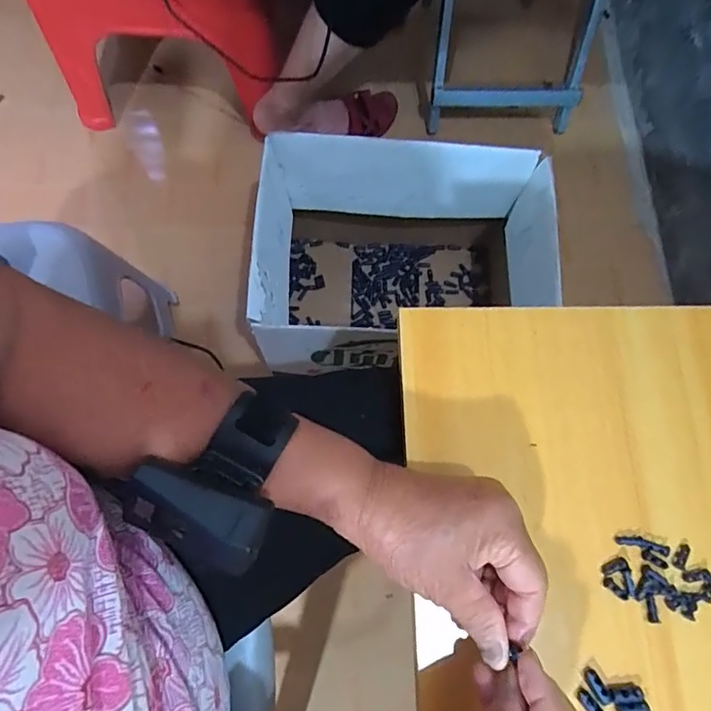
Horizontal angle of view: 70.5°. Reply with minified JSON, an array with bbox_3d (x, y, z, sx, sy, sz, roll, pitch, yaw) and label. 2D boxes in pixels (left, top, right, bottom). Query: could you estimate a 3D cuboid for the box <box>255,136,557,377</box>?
[{"bbox_3d":[0.069,-0.123,0.784,0.398,0.284,0.284,-1,74,-2],"label":"box"}]

